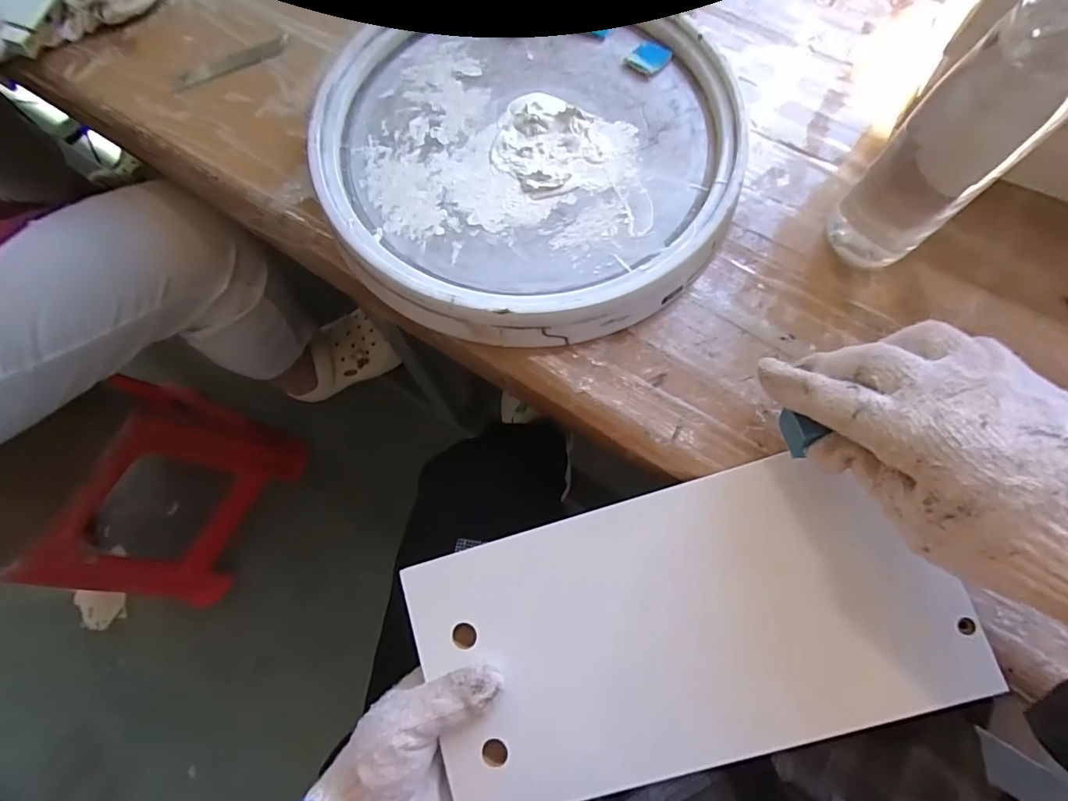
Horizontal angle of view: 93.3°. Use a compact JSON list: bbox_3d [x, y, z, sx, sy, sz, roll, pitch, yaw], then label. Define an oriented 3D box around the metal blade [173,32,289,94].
[{"bbox_3d":[-0.243,-0.272,0.407,0.097,0.004,0.019,-31,73,-10],"label":"metal blade"}]

